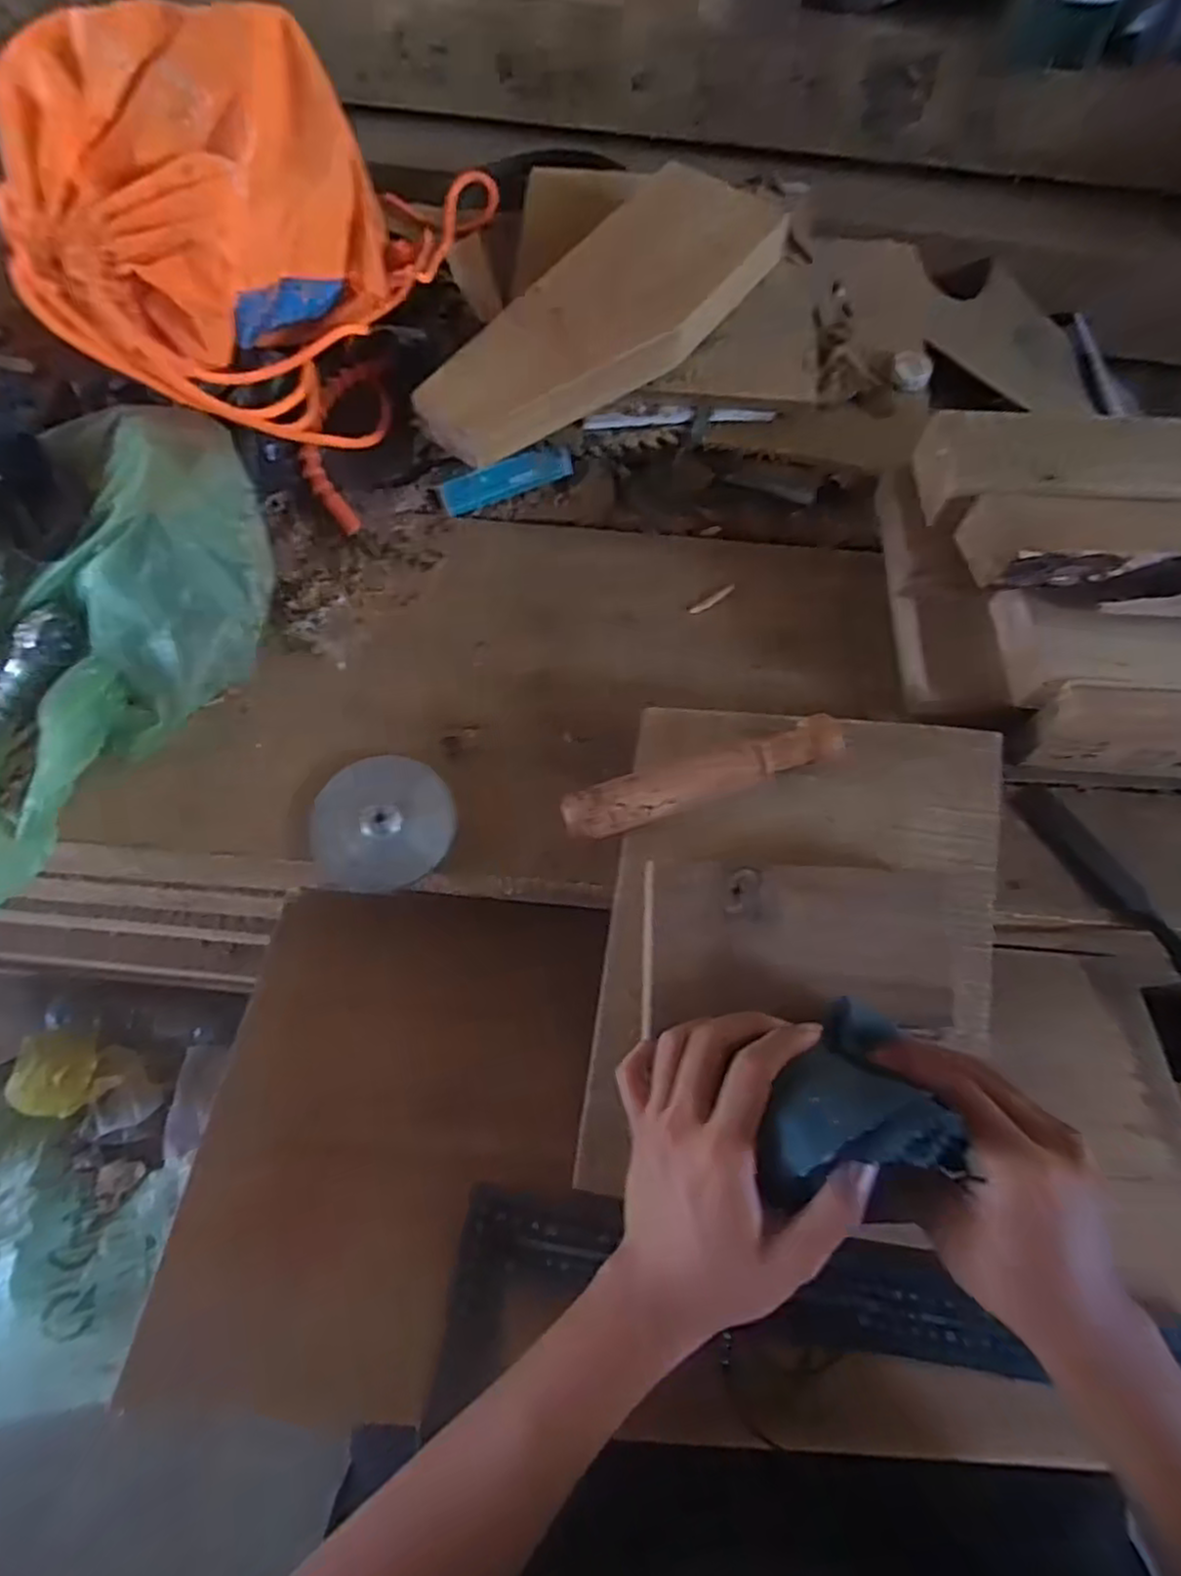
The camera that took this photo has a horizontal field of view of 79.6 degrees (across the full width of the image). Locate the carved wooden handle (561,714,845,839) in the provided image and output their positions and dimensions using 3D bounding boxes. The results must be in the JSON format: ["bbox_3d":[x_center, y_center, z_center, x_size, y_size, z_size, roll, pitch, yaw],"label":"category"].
[{"bbox_3d":[0.070,-0.006,0.436,0.171,0.030,0.029,-17,69,-8],"label":"carved wooden handle"}]

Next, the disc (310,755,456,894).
[{"bbox_3d":[-0.137,0.024,0.468,0.090,0.008,0.085,1,83,-8],"label":"disc"}]

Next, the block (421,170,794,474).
[{"bbox_3d":[0.019,-0.361,0.532,0.117,0.045,0.328,34,71,12],"label":"block"}]

